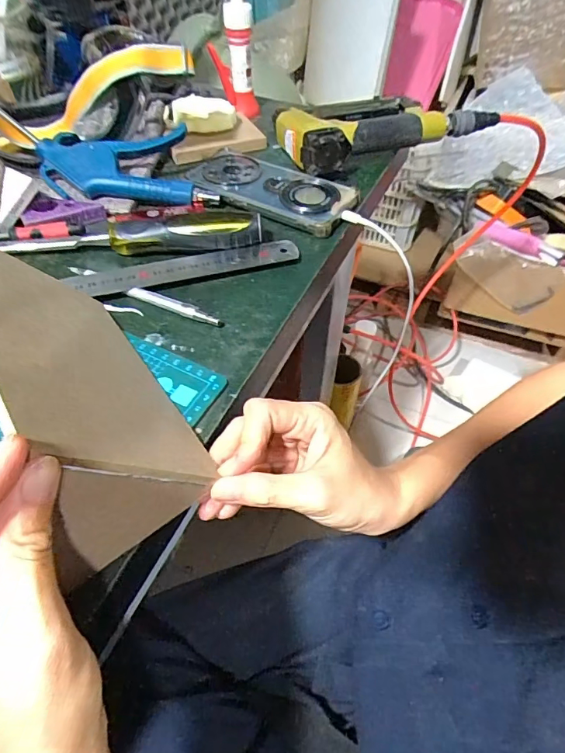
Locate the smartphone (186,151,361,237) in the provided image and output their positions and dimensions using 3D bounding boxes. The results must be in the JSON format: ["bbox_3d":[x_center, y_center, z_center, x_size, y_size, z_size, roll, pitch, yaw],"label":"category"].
[{"bbox_3d":[-0.011,-0.187,0.451,0.160,0.014,0.084,28,56,21],"label":"smartphone"}]

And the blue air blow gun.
[{"bbox_3d":[-0.156,-0.205,0.441,0.158,0.036,0.069,1,51,1],"label":"blue air blow gun"}]

